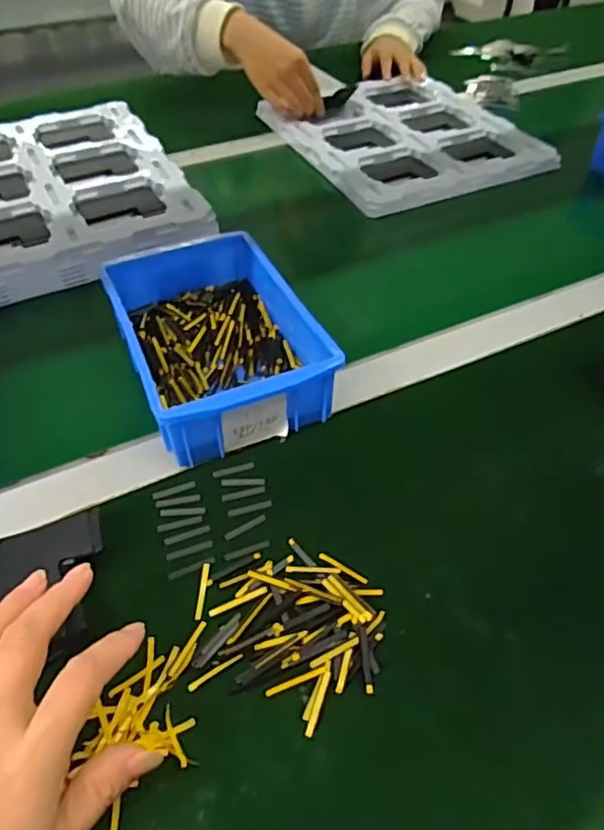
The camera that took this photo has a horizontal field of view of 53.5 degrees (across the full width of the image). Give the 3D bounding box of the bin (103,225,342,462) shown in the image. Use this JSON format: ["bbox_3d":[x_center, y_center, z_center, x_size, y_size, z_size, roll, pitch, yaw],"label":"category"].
[{"bbox_3d":[-0.071,-0.062,0.478,0.128,0.061,0.194,-18,50,-16],"label":"bin"}]

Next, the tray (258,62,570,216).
[{"bbox_3d":[0.140,-0.388,0.827,0.315,0.026,0.325,-24,52,-20],"label":"tray"}]

